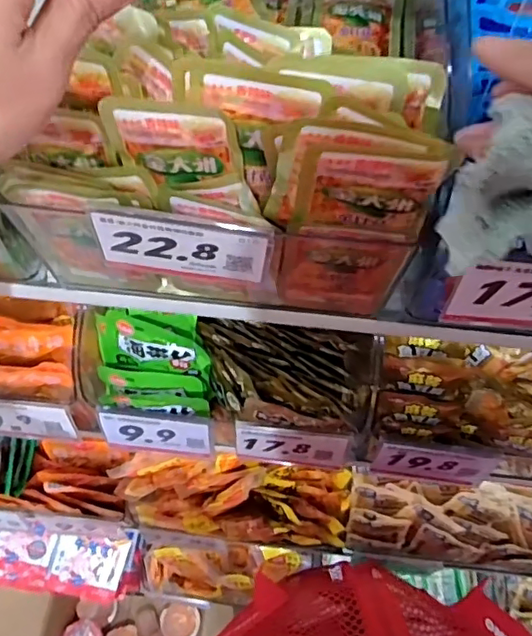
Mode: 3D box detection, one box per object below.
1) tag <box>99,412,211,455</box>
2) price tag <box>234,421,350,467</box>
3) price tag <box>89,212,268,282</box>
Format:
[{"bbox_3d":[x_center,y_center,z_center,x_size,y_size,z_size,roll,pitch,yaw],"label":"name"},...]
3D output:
[{"bbox_3d":[-0.097,0.104,0.521,0.094,0.047,0.005,4,40,1],"label":"tag"},{"bbox_3d":[0.023,0.115,0.518,0.098,0.058,0.010,6,49,2],"label":"price tag"},{"bbox_3d":[-0.047,-0.039,0.335,0.094,0.056,0.004,6,66,2],"label":"price tag"}]

